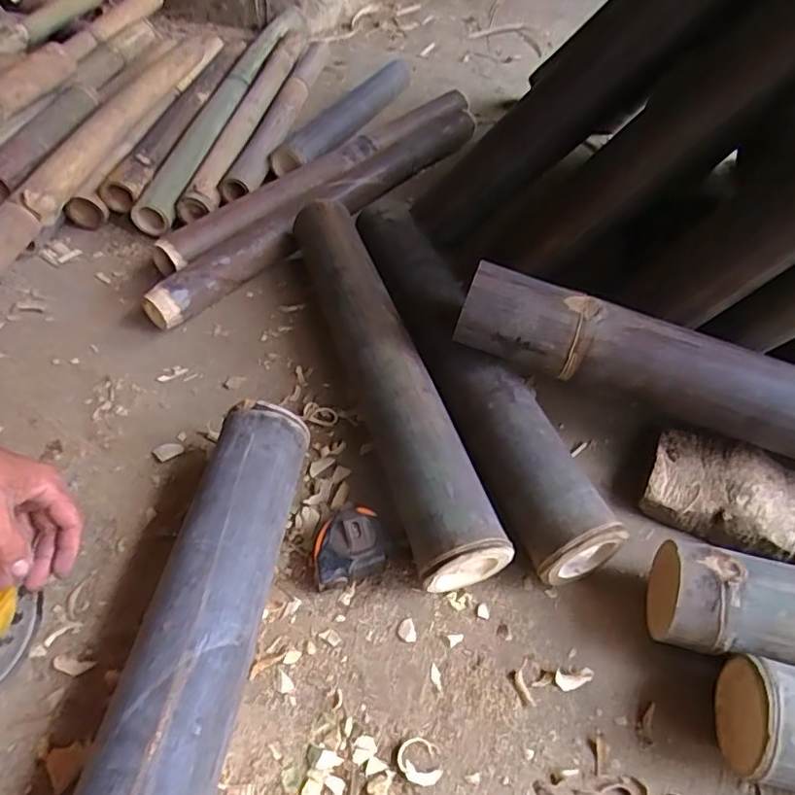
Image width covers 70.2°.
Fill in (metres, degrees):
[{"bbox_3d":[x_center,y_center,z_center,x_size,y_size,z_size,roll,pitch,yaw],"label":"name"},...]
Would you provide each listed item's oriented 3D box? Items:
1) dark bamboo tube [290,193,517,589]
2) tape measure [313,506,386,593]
[{"bbox_3d":[-0.025,-0.046,0.618,0.076,0.088,0.521,-12,51,-14],"label":"dark bamboo tube"},{"bbox_3d":[-0.044,0.131,0.498,0.065,0.036,0.060,-12,51,-14],"label":"tape measure"}]

